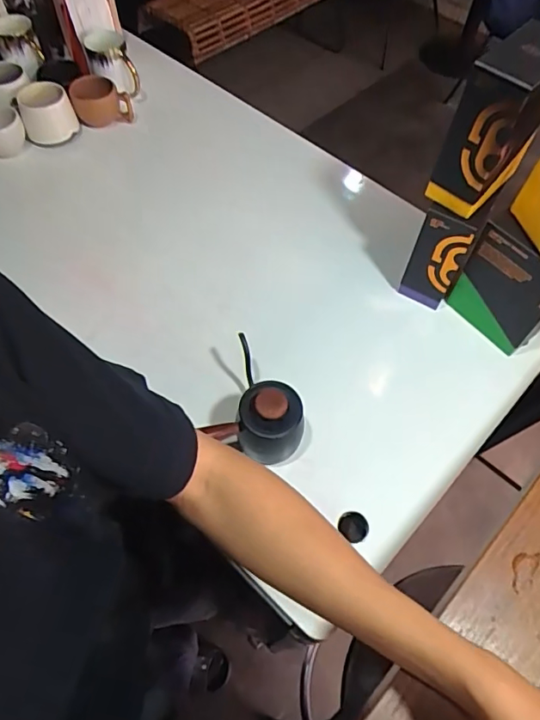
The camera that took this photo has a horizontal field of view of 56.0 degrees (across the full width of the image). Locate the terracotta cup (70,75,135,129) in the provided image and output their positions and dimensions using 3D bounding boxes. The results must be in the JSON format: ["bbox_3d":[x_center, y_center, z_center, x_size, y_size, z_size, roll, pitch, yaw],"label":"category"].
[{"bbox_3d":[-0.287,-0.443,0.871,0.096,0.063,0.069,-10,60,-8],"label":"terracotta cup"}]

